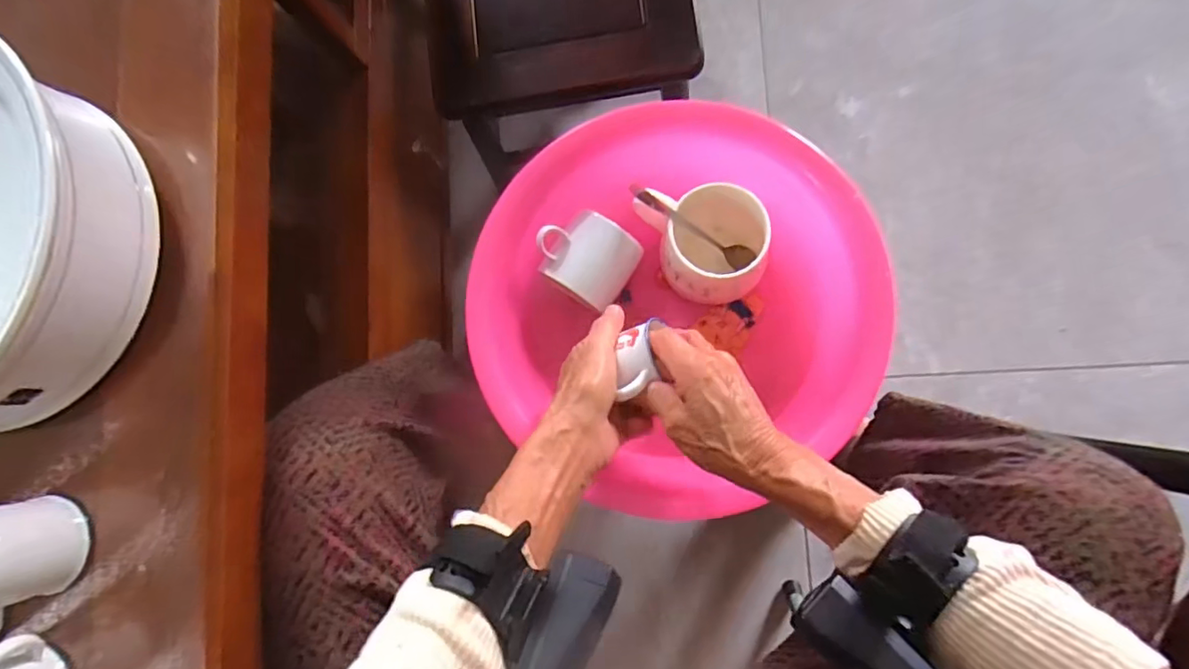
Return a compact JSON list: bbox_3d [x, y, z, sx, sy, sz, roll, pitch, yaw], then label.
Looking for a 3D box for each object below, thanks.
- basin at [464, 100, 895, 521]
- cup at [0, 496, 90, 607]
[{"bbox_3d":[0.065,-0.011,0.473,0.304,0.096,0.282,-1,84,7],"label":"basin"},{"bbox_3d":[-0.318,0.119,0.309,0.052,0.054,0.054,-1,84,7],"label":"cup"}]

